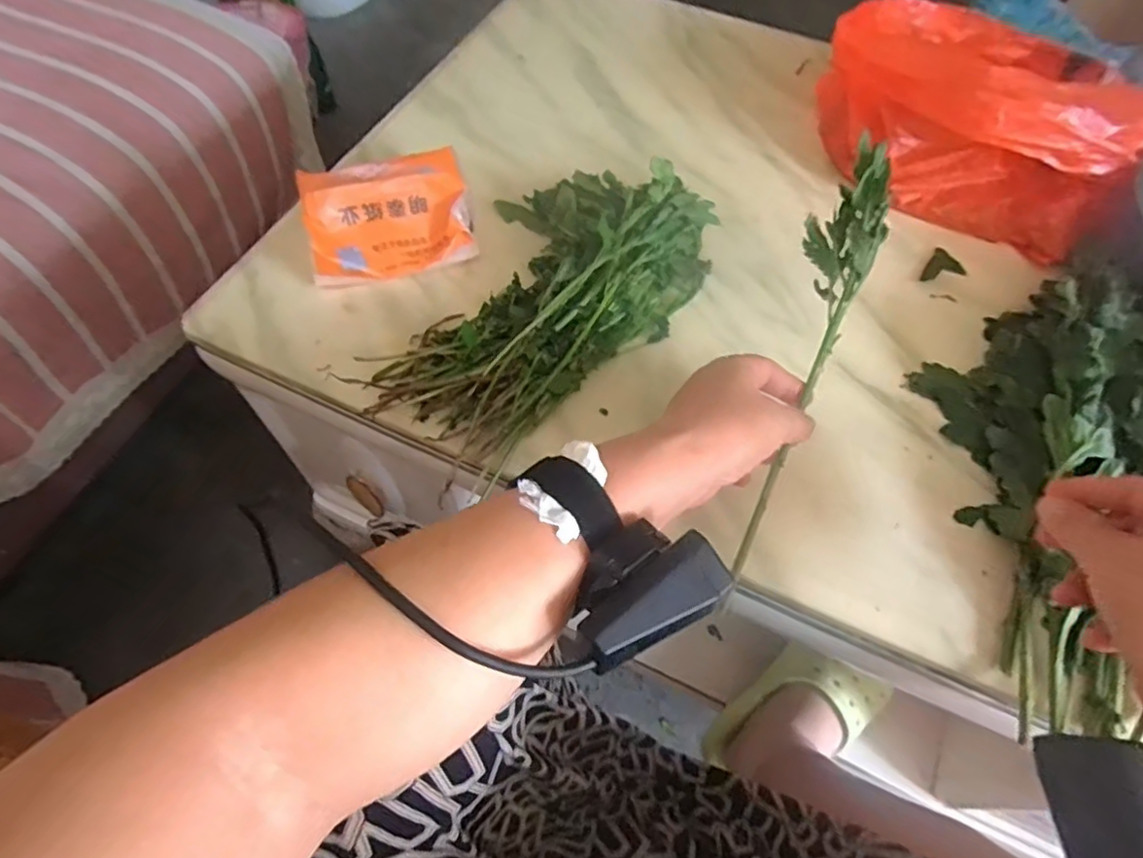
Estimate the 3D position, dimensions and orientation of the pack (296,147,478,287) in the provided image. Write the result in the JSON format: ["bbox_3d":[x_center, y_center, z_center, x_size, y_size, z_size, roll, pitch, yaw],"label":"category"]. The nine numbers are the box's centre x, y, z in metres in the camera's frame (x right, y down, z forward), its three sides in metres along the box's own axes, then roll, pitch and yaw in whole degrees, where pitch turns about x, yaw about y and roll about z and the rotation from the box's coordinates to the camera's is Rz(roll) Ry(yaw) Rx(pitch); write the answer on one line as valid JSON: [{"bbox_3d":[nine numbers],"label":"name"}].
[{"bbox_3d":[-0.142,-0.165,0.490,0.127,0.025,0.087,-19,103,-16],"label":"pack"}]

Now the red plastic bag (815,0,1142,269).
[{"bbox_3d":[0.374,-0.291,0.564,0.228,0.111,0.280,-33,67,-19],"label":"red plastic bag"}]

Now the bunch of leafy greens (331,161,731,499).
[{"bbox_3d":[-0.024,-0.105,0.464,0.178,0.069,0.276,32,64,14],"label":"bunch of leafy greens"}]

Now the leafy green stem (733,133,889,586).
[{"bbox_3d":[0.162,-0.061,0.425,0.048,0.024,0.326,21,75,8],"label":"leafy green stem"}]

